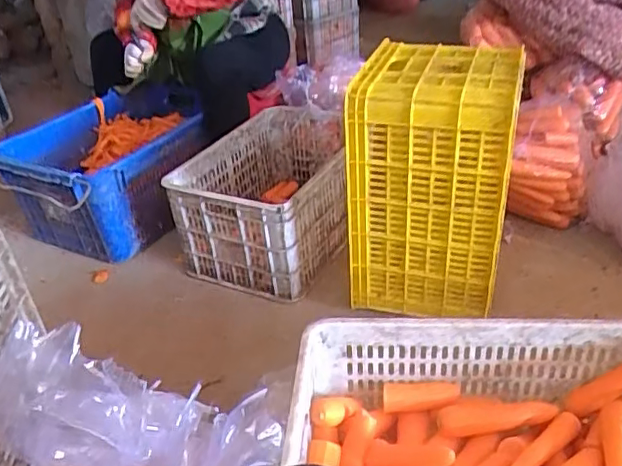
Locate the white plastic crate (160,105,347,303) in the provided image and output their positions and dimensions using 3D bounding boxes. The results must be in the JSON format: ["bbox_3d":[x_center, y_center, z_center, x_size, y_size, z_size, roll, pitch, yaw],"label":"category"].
[{"bbox_3d":[-0.084,-0.116,1.547,0.377,0.243,0.536,8,36,21],"label":"white plastic crate"}]

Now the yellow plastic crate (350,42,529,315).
[{"bbox_3d":[0.259,-0.105,1.188,0.283,0.482,0.269,11,37,25],"label":"yellow plastic crate"}]

